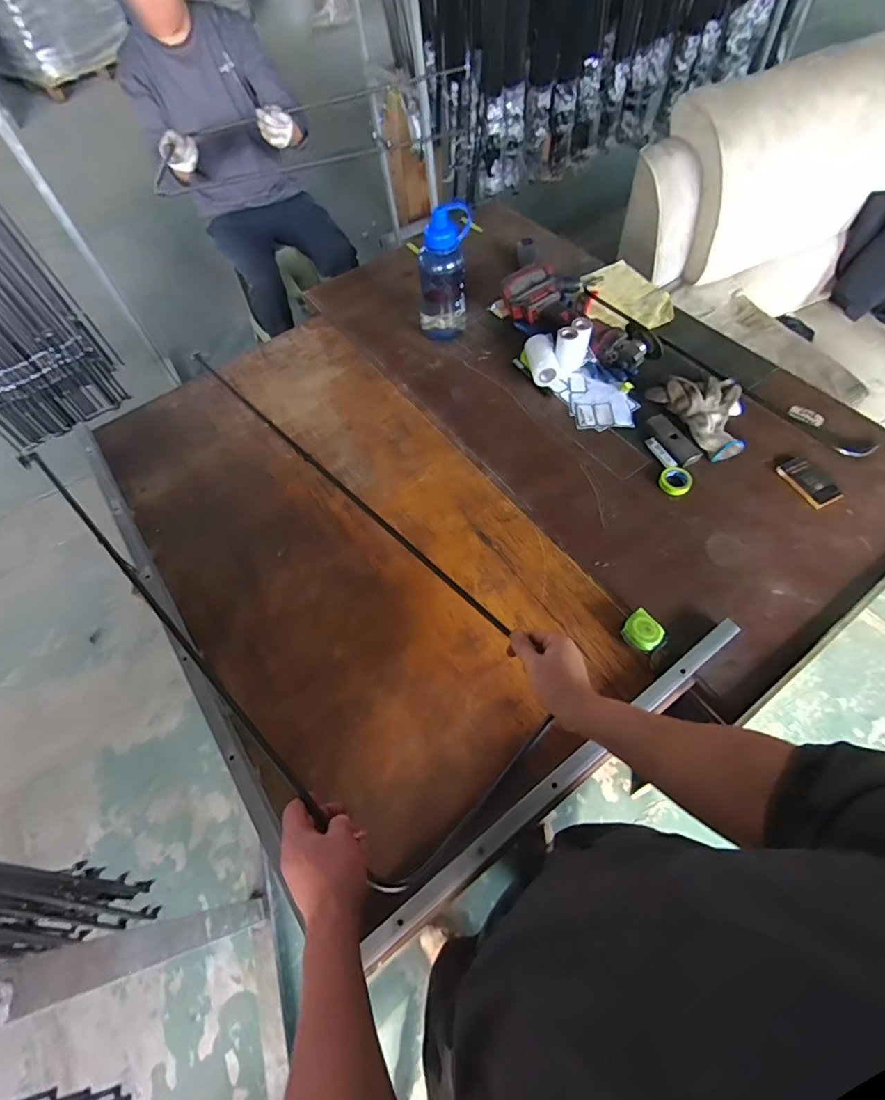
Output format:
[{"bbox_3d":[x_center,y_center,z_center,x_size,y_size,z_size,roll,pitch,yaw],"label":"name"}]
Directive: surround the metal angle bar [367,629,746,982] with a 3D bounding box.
[{"bbox_3d":[0.187,0.306,0.649,0.665,0.039,0.038,-34,65,-13],"label":"metal angle bar"}]

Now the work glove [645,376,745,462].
[{"bbox_3d":[0.545,-0.279,0.939,0.141,0.031,0.208,-19,62,-6],"label":"work glove"}]

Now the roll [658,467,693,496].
[{"bbox_3d":[0.446,-0.131,0.891,0.054,0.018,0.063,24,66,16],"label":"roll"}]

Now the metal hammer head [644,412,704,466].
[{"bbox_3d":[0.464,-0.222,0.930,0.049,0.017,0.131,-16,59,-7],"label":"metal hammer head"}]

